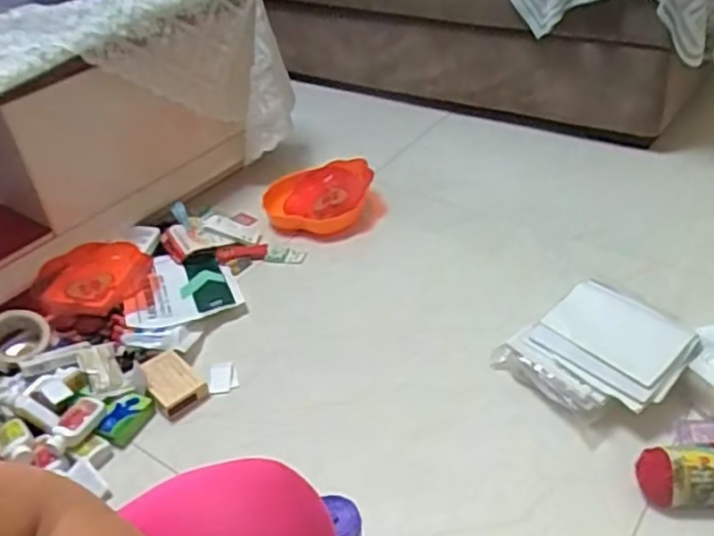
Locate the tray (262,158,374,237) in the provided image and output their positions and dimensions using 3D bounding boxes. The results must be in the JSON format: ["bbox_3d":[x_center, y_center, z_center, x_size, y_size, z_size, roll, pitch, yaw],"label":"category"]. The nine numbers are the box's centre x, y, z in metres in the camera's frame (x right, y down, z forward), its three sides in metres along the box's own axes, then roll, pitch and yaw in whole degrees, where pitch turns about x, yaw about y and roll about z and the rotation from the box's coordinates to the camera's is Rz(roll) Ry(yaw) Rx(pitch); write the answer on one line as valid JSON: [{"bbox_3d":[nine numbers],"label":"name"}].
[{"bbox_3d":[-0.083,-0.157,1.483,0.232,0.068,0.201,1,36,7],"label":"tray"}]

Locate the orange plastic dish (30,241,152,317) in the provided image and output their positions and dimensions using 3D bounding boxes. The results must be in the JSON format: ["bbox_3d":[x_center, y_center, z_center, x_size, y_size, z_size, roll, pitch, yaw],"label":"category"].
[{"bbox_3d":[-0.497,0.020,1.273,0.204,0.040,0.160,-8,36,-6],"label":"orange plastic dish"}]

